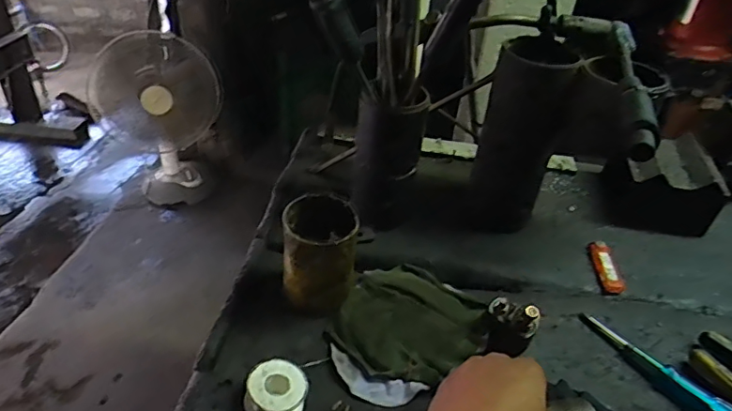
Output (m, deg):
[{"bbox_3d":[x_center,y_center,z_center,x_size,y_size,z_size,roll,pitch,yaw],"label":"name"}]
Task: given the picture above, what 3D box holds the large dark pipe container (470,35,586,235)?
[{"bbox_3d":[0.177,-0.075,0.634,0.082,0.216,0.080,12,37,10],"label":"large dark pipe container"}]

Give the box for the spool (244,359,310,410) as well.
[{"bbox_3d":[-0.080,0.168,0.480,0.052,0.032,0.050,3,37,-2],"label":"spool"}]

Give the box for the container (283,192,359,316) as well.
[{"bbox_3d":[-0.045,0.052,0.550,0.073,0.104,0.074,3,37,-2],"label":"container"}]

